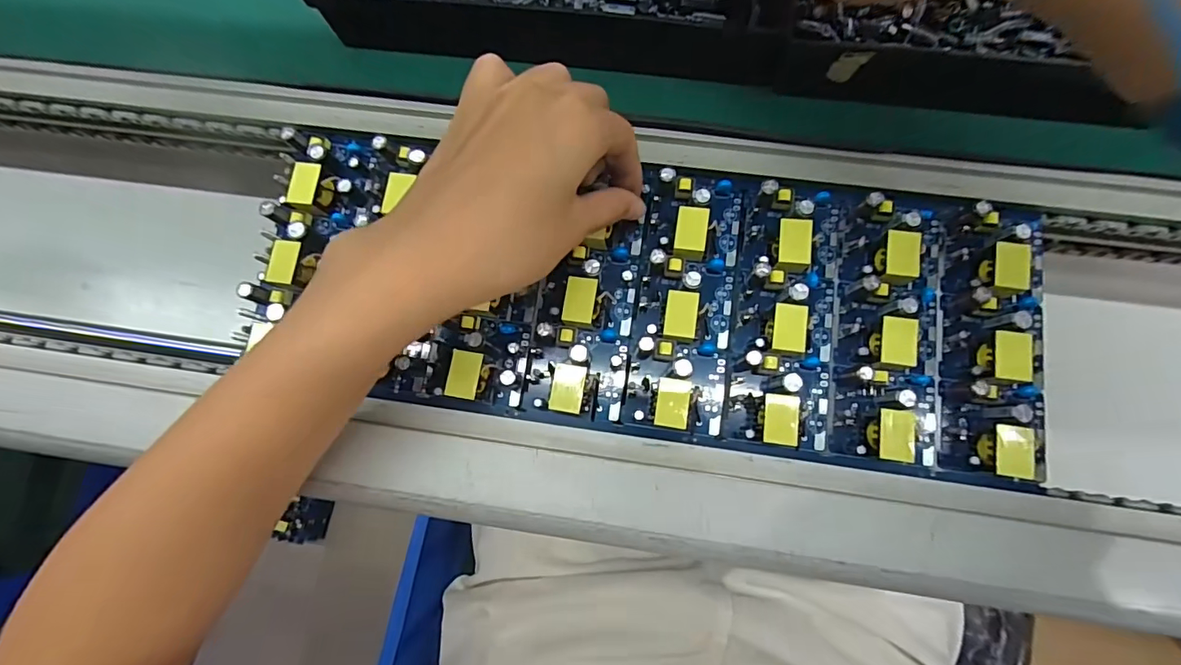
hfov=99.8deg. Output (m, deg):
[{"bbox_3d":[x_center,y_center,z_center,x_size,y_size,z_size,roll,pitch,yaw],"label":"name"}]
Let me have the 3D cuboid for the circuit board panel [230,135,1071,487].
[{"bbox_3d":[0.023,-0.019,0.241,0.371,0.020,0.131,8,81,3],"label":"circuit board panel"}]

